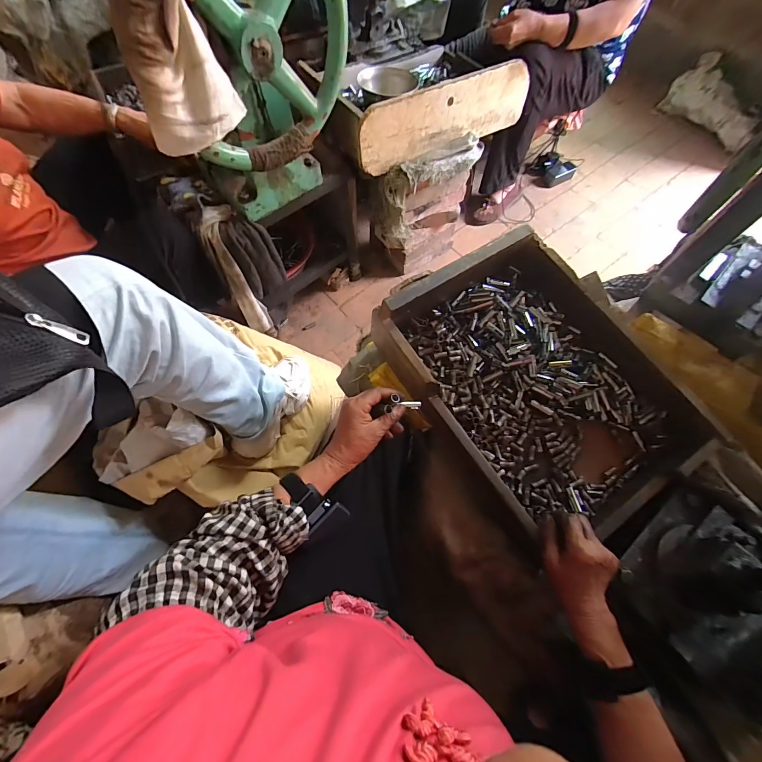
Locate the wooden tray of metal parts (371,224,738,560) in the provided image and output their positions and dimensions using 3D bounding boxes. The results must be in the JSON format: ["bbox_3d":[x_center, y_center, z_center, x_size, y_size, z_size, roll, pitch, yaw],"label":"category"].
[{"bbox_3d":[0.255,0.004,0.547,0.329,0.125,0.453,-31,71,-14],"label":"wooden tray of metal parts"}]

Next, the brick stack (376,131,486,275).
[{"bbox_3d":[0.119,-0.526,1.069,0.314,0.359,0.129,-31,71,-14],"label":"brick stack"}]

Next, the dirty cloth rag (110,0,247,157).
[{"bbox_3d":[-0.287,-0.447,0.475,0.143,0.214,0.057,-20,68,-10],"label":"dirty cloth rag"}]

